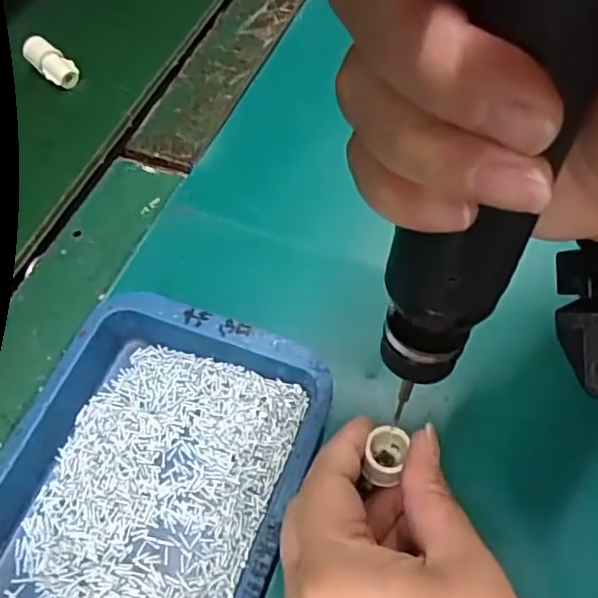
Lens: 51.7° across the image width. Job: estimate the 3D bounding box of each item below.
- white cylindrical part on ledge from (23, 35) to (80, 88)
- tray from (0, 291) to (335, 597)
[{"bbox_3d":[-0.171,-0.163,0.424,0.044,0.013,0.018,38,65,1],"label":"white cylindrical part on ledge"},{"bbox_3d":[-0.063,0.079,0.260,0.119,0.026,0.156,15,60,11],"label":"tray"}]

